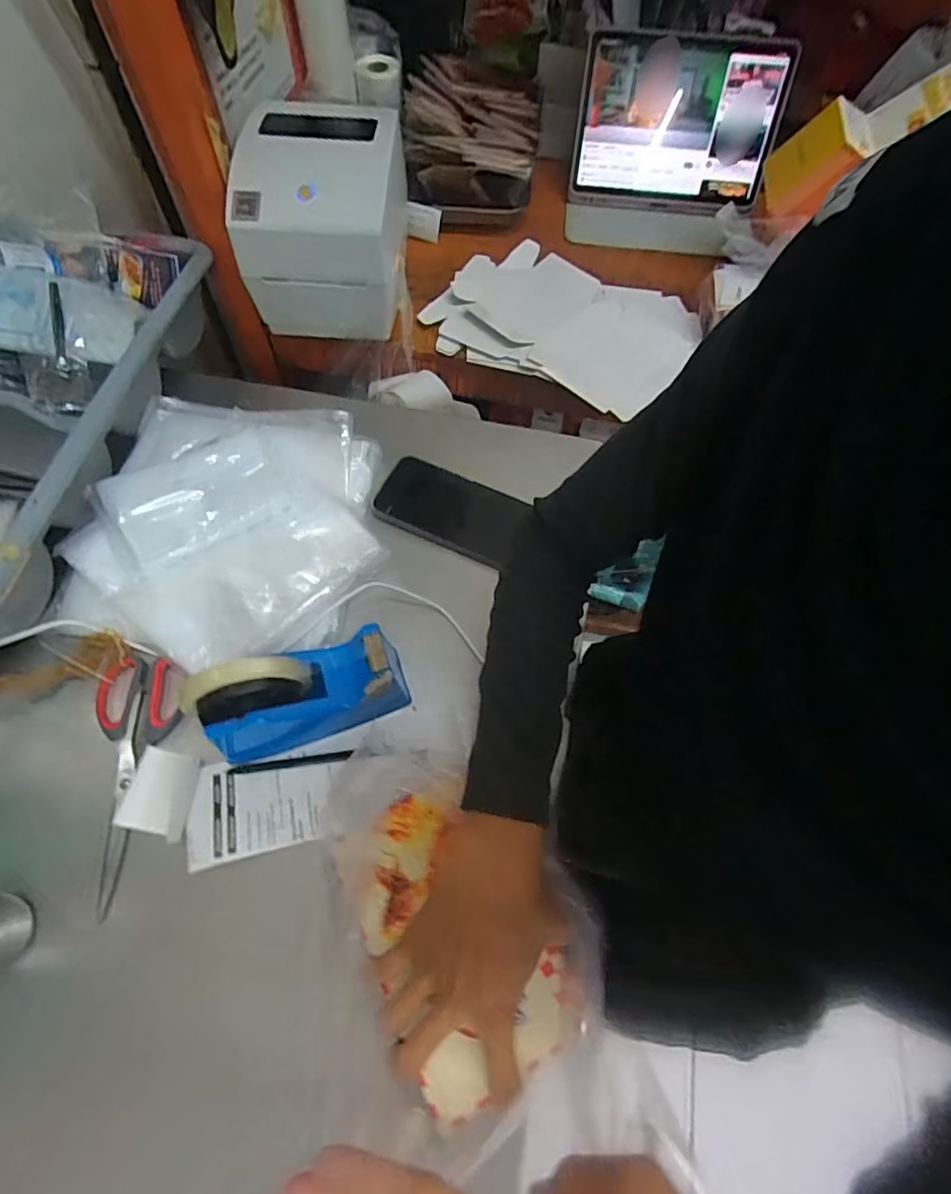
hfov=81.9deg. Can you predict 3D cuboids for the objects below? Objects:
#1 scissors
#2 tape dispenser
[{"bbox_3d":[-0.284,0.144,0.450,0.069,0.009,0.196,-6,64,-5],"label":"scissors"},{"bbox_3d":[-0.137,0.075,0.434,0.158,0.099,0.060,-22,67,-12],"label":"tape dispenser"}]

